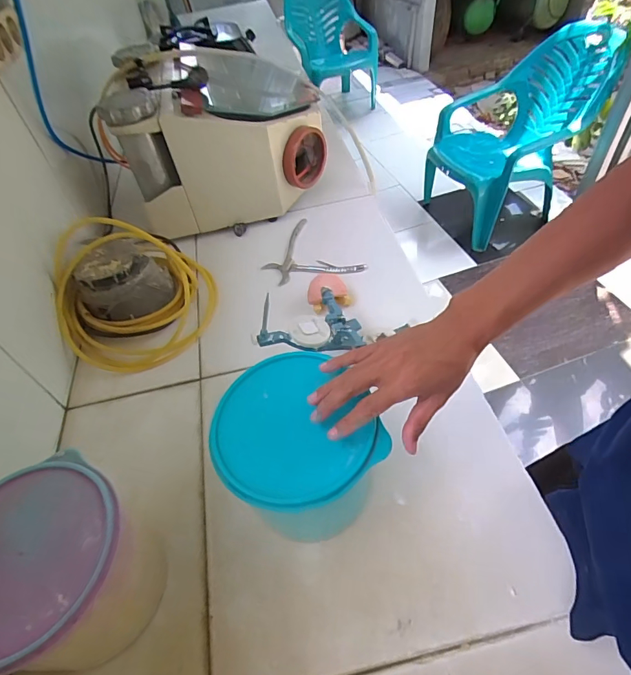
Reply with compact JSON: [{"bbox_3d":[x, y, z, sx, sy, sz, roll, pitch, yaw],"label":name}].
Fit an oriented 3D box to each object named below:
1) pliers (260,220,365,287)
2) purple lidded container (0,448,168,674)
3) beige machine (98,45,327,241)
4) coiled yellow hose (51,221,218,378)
[{"bbox_3d":[-0.019,-0.147,0.804,0.140,0.015,0.190,-32,54,-20],"label":"pliers"},{"bbox_3d":[-0.248,0.235,0.422,0.157,0.151,0.156,-3,49,3],"label":"purple lidded container"},{"bbox_3d":[-0.180,-0.415,0.886,0.366,0.272,0.291,-11,49,-3],"label":"beige machine"},{"bbox_3d":[-0.305,-0.070,0.656,0.224,0.195,0.171,4,50,9],"label":"coiled yellow hose"}]

